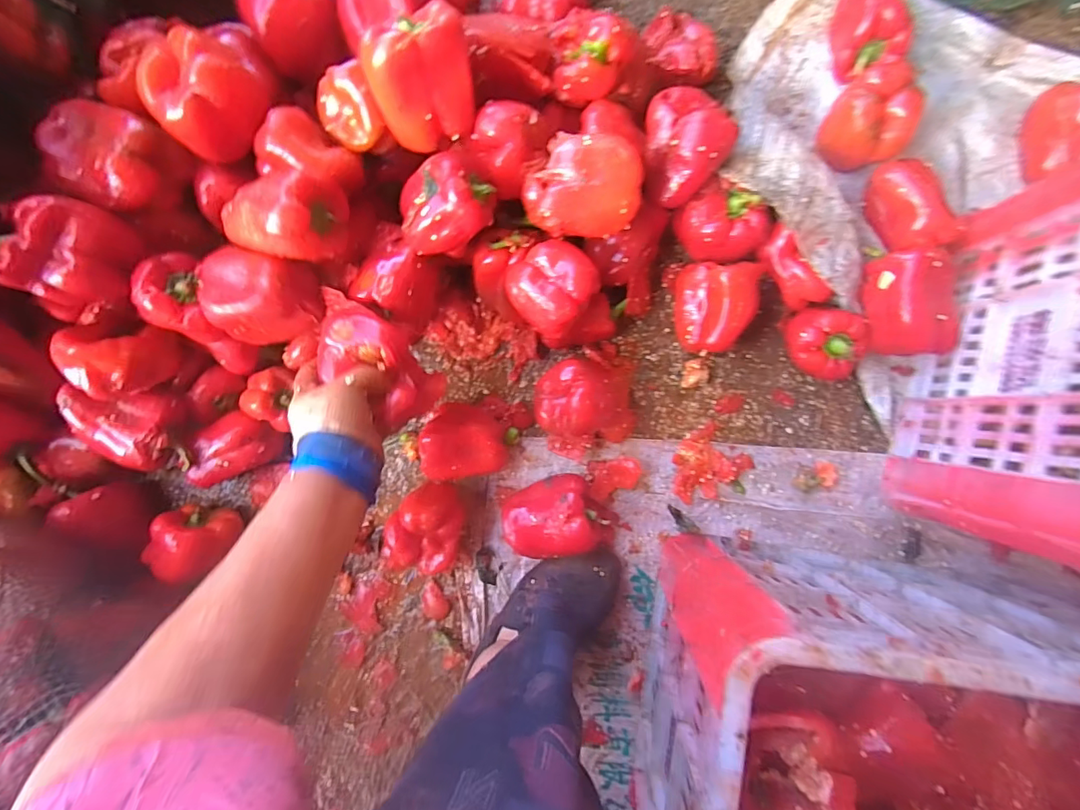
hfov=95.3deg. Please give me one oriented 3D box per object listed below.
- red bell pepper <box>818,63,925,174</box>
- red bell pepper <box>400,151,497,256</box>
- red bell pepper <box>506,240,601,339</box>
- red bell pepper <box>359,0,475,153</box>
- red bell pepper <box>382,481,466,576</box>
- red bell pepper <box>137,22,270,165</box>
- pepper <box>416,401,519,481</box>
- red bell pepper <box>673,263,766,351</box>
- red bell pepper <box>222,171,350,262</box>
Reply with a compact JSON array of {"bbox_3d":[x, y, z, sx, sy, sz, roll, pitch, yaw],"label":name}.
[{"bbox_3d":[0.357,-0.306,0.535,0.083,0.068,0.089,-4,90,4],"label":"red bell pepper"},{"bbox_3d":[-0.093,-0.189,0.481,0.095,0.068,0.080,-37,88,3],"label":"red bell pepper"},{"bbox_3d":[0.011,-0.124,0.526,0.084,0.071,0.085,0,90,4],"label":"red bell pepper"},{"bbox_3d":[-0.109,-0.301,0.454,0.091,0.097,0.074,-19,60,-2],"label":"red bell pepper"},{"bbox_3d":[-0.129,0.140,0.569,0.080,0.072,0.099,20,92,4],"label":"red bell pepper"},{"bbox_3d":[-0.300,-0.282,0.447,0.085,0.076,0.087,0,90,4],"label":"red bell pepper"},{"bbox_3d":[-0.086,0.049,0.570,0.093,0.071,0.086,28,92,3],"label":"pepper"},{"bbox_3d":[0.199,-0.107,0.552,0.086,0.075,0.097,4,91,4],"label":"red bell pepper"},{"bbox_3d":[-0.235,-0.171,0.449,0.092,0.059,0.072,9,91,4],"label":"red bell pepper"}]

